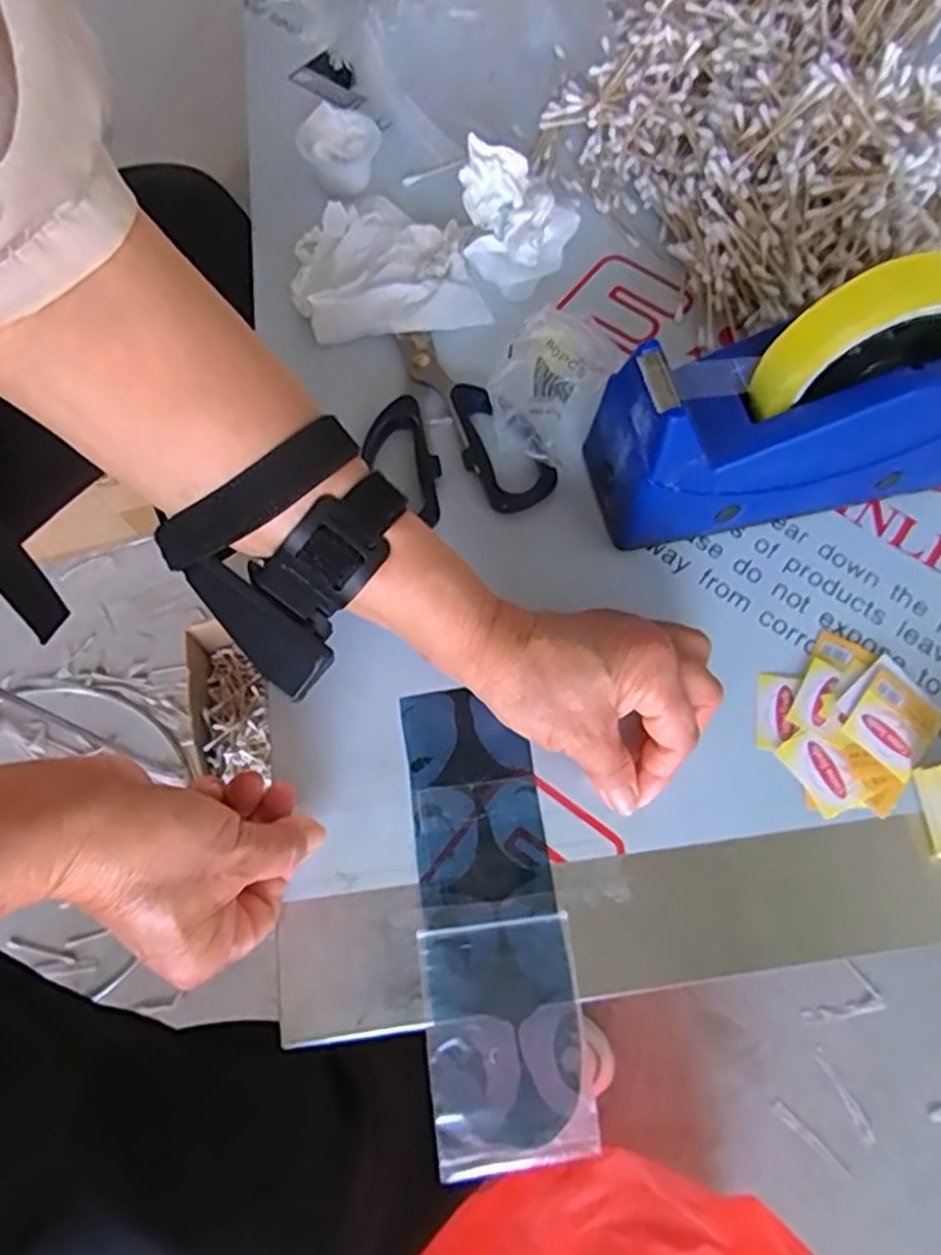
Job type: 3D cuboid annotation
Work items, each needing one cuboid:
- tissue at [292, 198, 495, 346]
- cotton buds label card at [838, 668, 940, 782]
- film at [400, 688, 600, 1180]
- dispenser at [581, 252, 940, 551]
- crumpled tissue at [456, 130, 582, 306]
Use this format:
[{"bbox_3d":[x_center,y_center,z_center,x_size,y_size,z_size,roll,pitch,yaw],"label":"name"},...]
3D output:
[{"bbox_3d":[-0.057,-0.230,0.446,0.108,0.024,0.104,-17,69,-8],"label":"tissue"},{"bbox_3d":[0.210,0.047,0.355,0.038,0.004,0.043,39,72,13],"label":"cotton buds label card"},{"bbox_3d":[0.008,0.126,0.321,0.065,0.004,0.198,-6,68,-4],"label":"film"},{"bbox_3d":[0.172,-0.109,0.349,0.200,0.134,0.061,-10,69,-5],"label":"dispenser"},{"bbox_3d":[0.026,-0.259,0.446,0.072,0.051,0.066,38,72,13],"label":"crumpled tissue"}]

